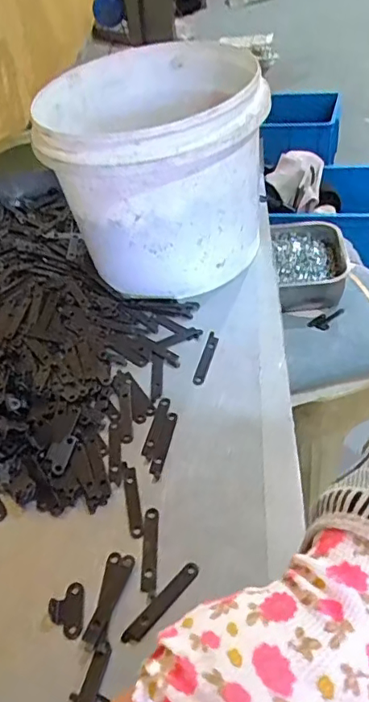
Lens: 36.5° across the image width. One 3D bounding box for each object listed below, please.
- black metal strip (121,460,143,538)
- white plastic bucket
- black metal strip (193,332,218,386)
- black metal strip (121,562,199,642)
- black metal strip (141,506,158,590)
[{"bbox_3d":[-0.034,0.092,0.354,0.009,0.004,0.055,-11,44,-4],"label":"black metal strip"},{"bbox_3d":[-0.024,-0.159,0.500,0.178,0.152,0.192,-6,44,6],"label":"white plastic bucket"},{"bbox_3d":[0.017,0.004,0.433,0.009,0.004,0.053,8,46,15],"label":"black metal strip"},{"bbox_3d":[-0.012,0.136,0.303,0.010,0.004,0.053,31,56,33],"label":"black metal strip"},{"bbox_3d":[-0.020,0.115,0.327,0.009,0.004,0.050,-4,44,3],"label":"black metal strip"}]

